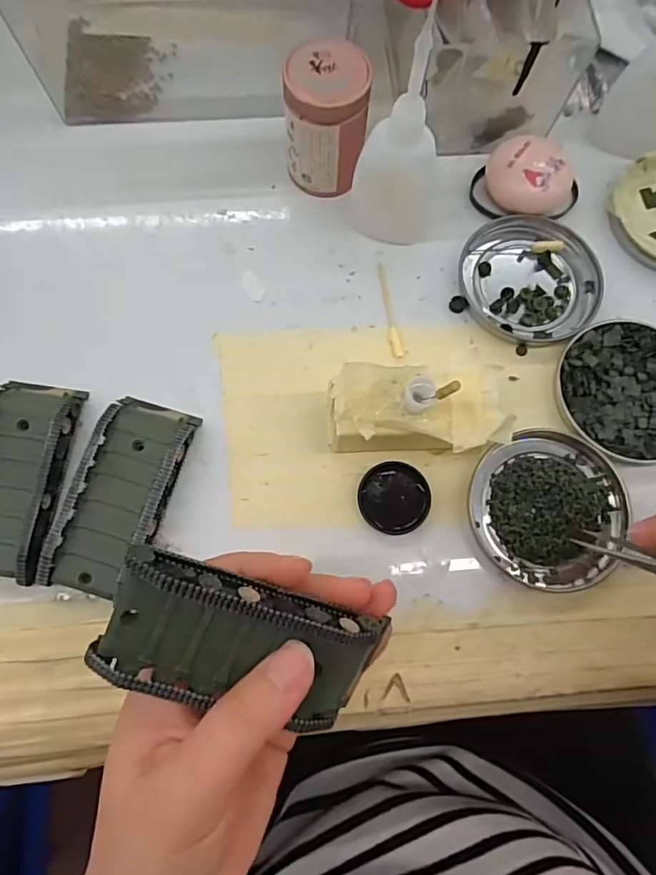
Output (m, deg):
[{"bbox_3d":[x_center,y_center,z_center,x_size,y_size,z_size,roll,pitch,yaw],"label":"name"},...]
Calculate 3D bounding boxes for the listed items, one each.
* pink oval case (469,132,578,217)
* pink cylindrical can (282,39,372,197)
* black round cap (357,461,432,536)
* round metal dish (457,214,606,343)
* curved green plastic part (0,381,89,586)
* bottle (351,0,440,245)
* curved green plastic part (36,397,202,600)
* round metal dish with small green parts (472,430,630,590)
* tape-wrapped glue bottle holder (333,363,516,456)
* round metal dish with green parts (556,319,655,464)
[{"bbox_3d":[0.116,-0.148,0.312,0.055,0.023,0.046,35,77,7],"label":"pink oval case"},{"bbox_3d":[-0.001,-0.171,0.294,0.043,0.064,0.041,0,75,-2],"label":"pink cylindrical can"},{"bbox_3d":[0.034,0.031,0.270,0.035,0.007,0.035,0,75,-2],"label":"black round cap"},{"bbox_3d":[0.116,-0.092,0.306,0.079,0.007,0.072,0,75,-2],"label":"round metal dish"},{"bbox_3d":[-0.153,0.018,0.262,0.047,0.020,0.095,7,75,0],"label":"curved green plastic part"},{"bbox_3d":[0.042,-0.149,0.263,0.047,0.115,0.050,21,75,3],"label":"bottle"},{"bbox_3d":[-0.100,0.027,0.260,0.043,0.020,0.096,17,75,2],"label":"curved green plastic part"},{"bbox_3d":[0.112,0.035,0.268,0.074,0.009,0.078,0,75,-2],"label":"round metal dish with small green parts"},{"bbox_3d":[0.043,-0.011,0.264,0.085,0.042,0.041,1,75,-2],"label":"tape-wrapped glue bottle holder"},{"bbox_3d":[0.161,-0.025,0.286,0.075,0.010,0.077,0,75,-2],"label":"round metal dish with green parts"}]

